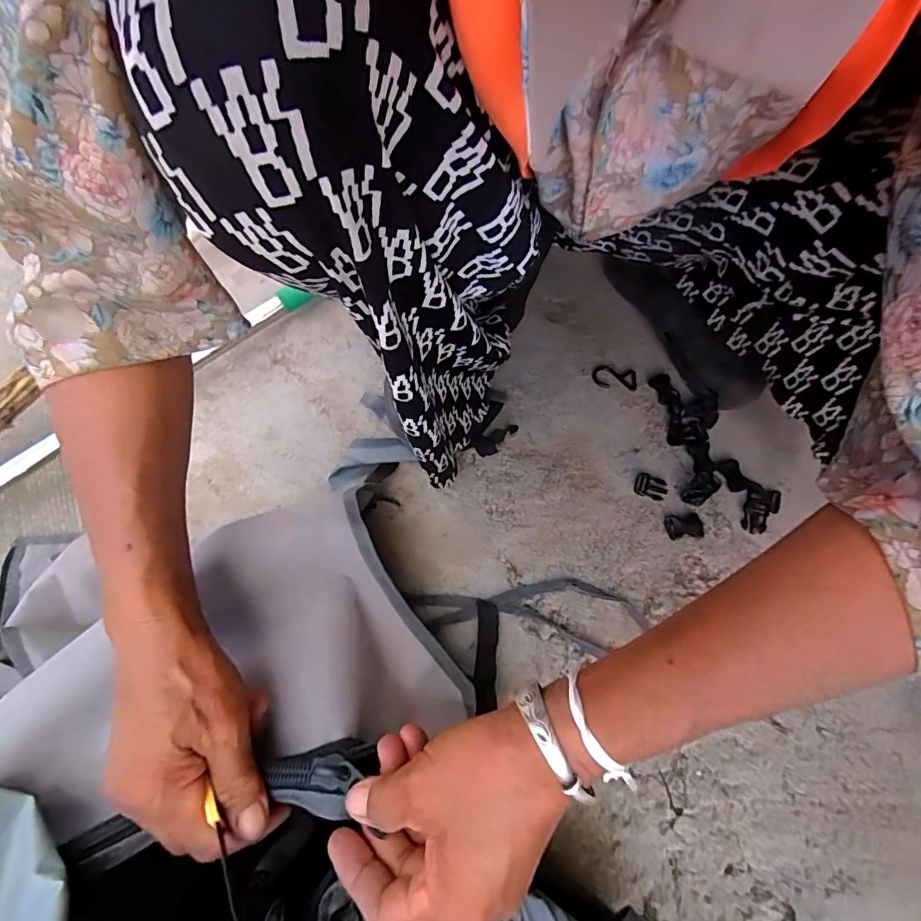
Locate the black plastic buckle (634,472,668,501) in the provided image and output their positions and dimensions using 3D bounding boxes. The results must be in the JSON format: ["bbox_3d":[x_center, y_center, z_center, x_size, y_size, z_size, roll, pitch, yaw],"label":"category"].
[{"bbox_3d":[0.208,0.028,0.520,0.034,0.004,0.027,19,70,7],"label":"black plastic buckle"}]

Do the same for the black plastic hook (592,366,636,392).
[{"bbox_3d":[0.185,-0.099,0.571,0.054,0.006,0.030,6,69,2],"label":"black plastic hook"}]

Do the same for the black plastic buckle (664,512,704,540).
[{"bbox_3d":[0.237,0.069,0.502,0.039,0.008,0.026,-7,69,-2],"label":"black plastic buckle"}]

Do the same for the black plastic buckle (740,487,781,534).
[{"bbox_3d":[0.326,0.054,0.517,0.034,0.010,0.057,23,71,9],"label":"black plastic buckle"}]

